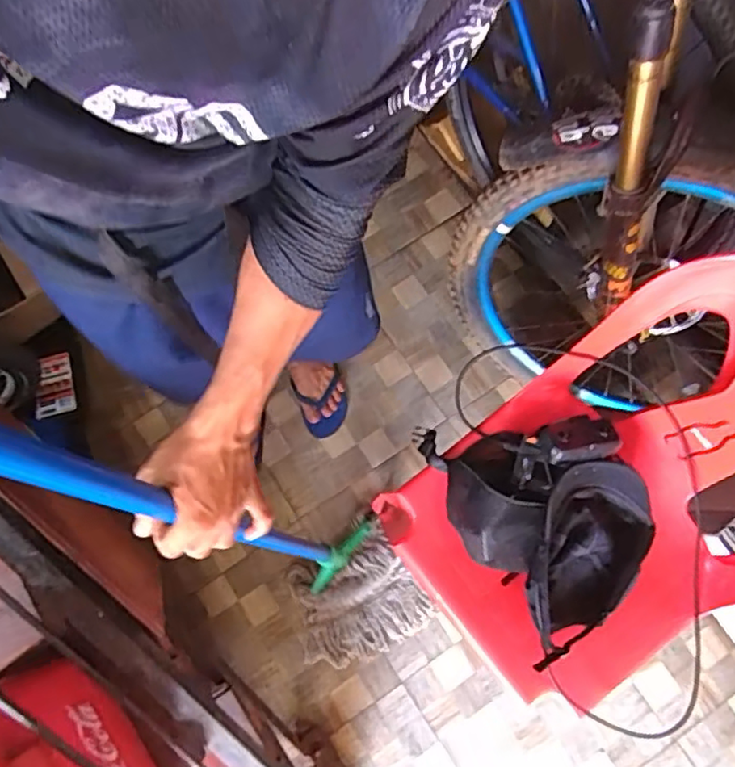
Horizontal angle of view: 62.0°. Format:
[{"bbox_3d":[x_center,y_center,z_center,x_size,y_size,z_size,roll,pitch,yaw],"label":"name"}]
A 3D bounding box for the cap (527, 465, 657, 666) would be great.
[{"bbox_3d":[0.291,0.237,0.824,0.152,0.099,0.266,15,79,5],"label":"cap"}]

